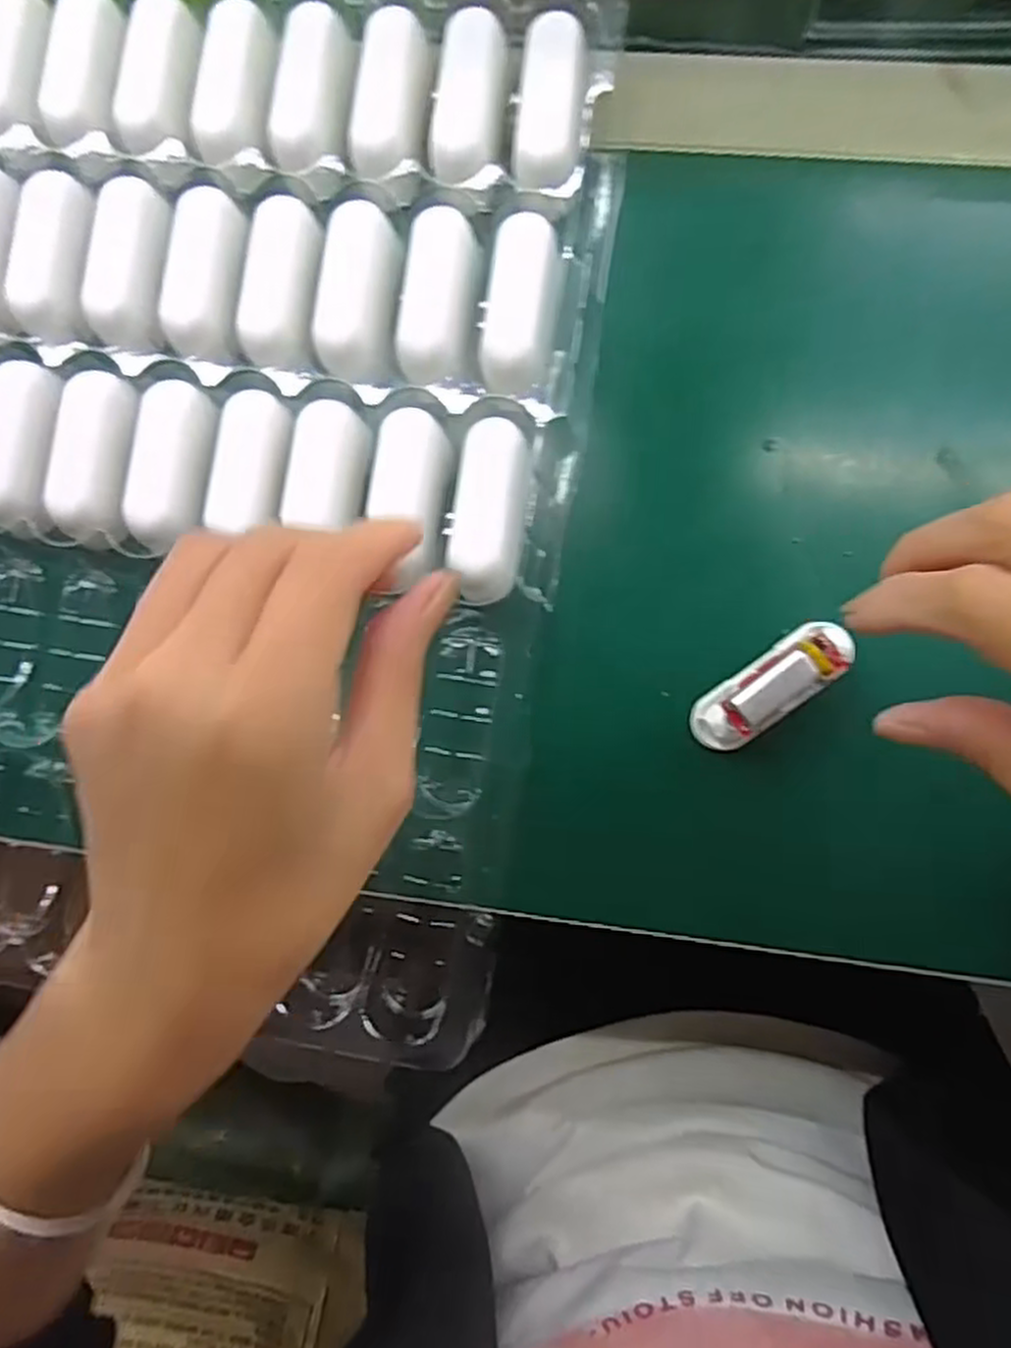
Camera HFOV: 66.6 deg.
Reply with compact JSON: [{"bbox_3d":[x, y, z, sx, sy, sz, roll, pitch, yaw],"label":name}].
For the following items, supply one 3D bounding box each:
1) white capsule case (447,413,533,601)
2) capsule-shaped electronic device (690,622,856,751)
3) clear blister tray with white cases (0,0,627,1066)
[{"bbox_3d":[-0.004,-0.057,0.279,0.025,0.026,0.063,7,86,6],"label":"white capsule case"},{"bbox_3d":[0.095,0.003,0.271,0.063,0.022,0.022,-40,83,1],"label":"capsule-shaped electronic device"},{"bbox_3d":[-0.247,-0.091,0.305,0.537,0.043,0.377,8,89,7],"label":"clear blister tray with white cases"}]

